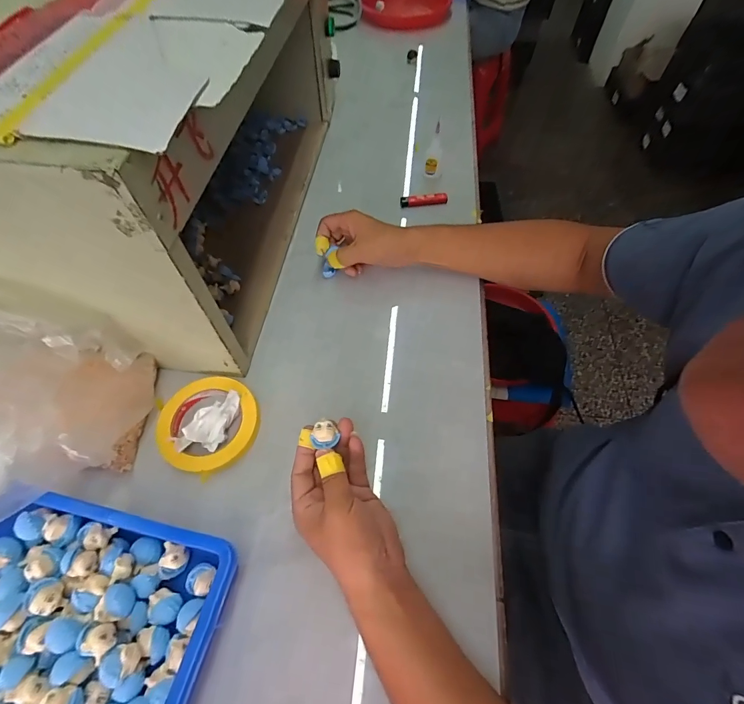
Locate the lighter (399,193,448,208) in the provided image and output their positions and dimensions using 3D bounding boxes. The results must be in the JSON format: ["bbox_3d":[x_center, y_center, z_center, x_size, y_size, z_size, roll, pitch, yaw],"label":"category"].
[{"bbox_3d":[0.088,-0.259,0.647,0.081,0.021,0.009,-6,58,-3],"label":"lighter"}]

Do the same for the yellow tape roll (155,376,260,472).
[{"bbox_3d":[-0.188,0.081,0.437,0.111,0.014,0.108,0,58,0],"label":"yellow tape roll"}]

